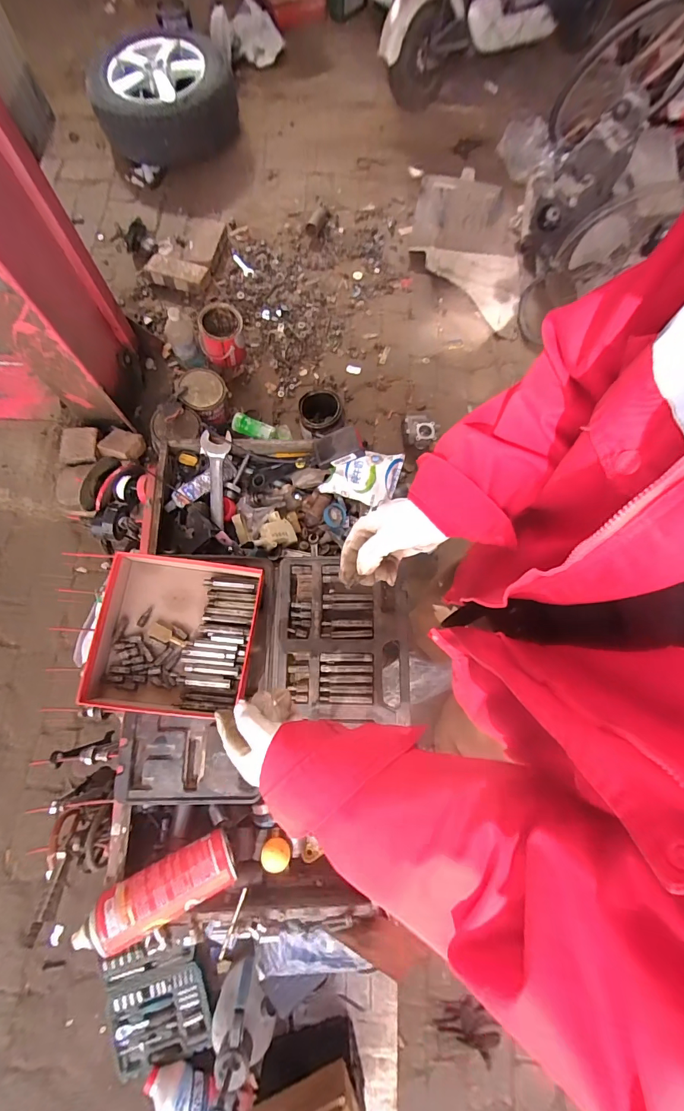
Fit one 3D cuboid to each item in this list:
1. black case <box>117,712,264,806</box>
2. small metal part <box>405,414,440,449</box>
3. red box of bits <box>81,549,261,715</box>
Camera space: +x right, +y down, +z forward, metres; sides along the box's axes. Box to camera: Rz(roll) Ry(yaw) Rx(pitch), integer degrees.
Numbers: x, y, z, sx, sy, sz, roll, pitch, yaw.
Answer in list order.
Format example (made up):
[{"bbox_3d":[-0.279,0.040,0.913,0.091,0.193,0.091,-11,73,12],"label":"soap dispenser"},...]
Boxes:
[{"bbox_3d":[-0.208,0.274,0.562,0.176,0.023,0.107,2,77,-2],"label":"black case"},{"bbox_3d":[0.287,-0.449,1.511,0.118,0.069,0.118,-5,77,-4],"label":"small metal part"},{"bbox_3d":[-0.238,0.107,0.581,0.215,0.045,0.205,7,77,-1],"label":"red box of bits"}]

